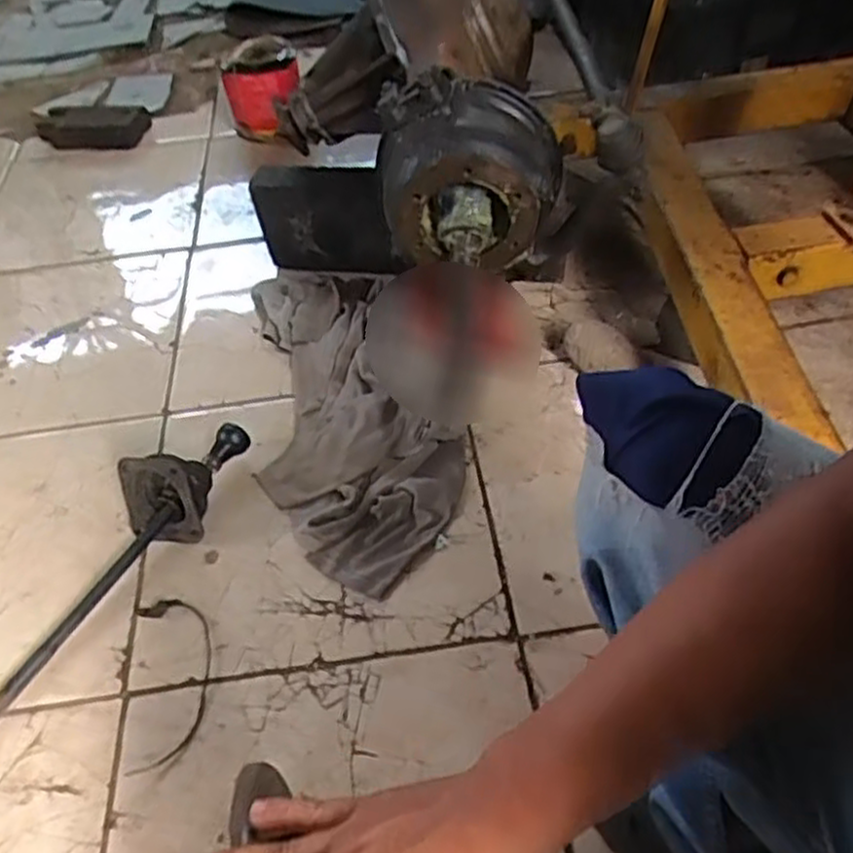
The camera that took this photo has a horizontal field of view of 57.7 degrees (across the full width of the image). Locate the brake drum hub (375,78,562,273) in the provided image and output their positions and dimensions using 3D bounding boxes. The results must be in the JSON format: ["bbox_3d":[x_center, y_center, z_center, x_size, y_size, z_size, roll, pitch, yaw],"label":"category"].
[{"bbox_3d":[0.045,-0.256,0.802,0.184,0.165,0.108,2,48,7],"label":"brake drum hub"}]

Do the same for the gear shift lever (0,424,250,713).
[{"bbox_3d":[-0.371,0.206,0.810,0.118,0.105,0.591,15,49,13],"label":"gear shift lever"}]

